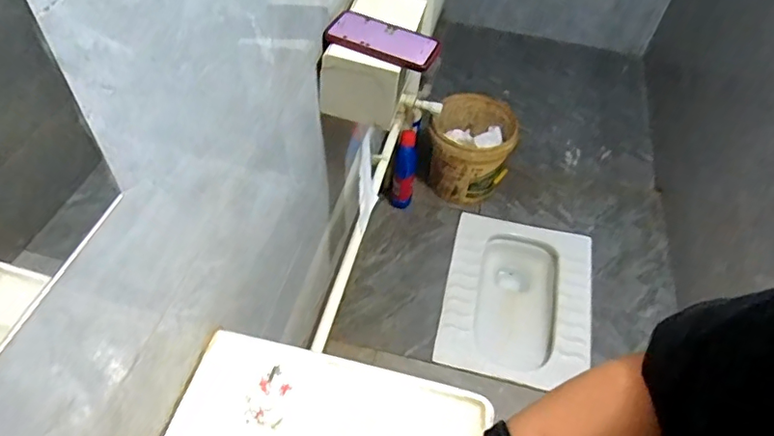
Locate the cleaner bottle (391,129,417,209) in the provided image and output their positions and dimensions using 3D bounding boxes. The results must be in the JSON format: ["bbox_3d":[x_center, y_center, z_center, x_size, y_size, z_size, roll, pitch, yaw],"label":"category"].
[{"bbox_3d":[0.050,-0.137,1.559,0.066,0.242,0.056,4,27,-2],"label":"cleaner bottle"}]

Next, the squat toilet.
[{"bbox_3d":[0.368,0.226,1.523,0.400,0.108,0.524,14,51,6],"label":"squat toilet"}]

